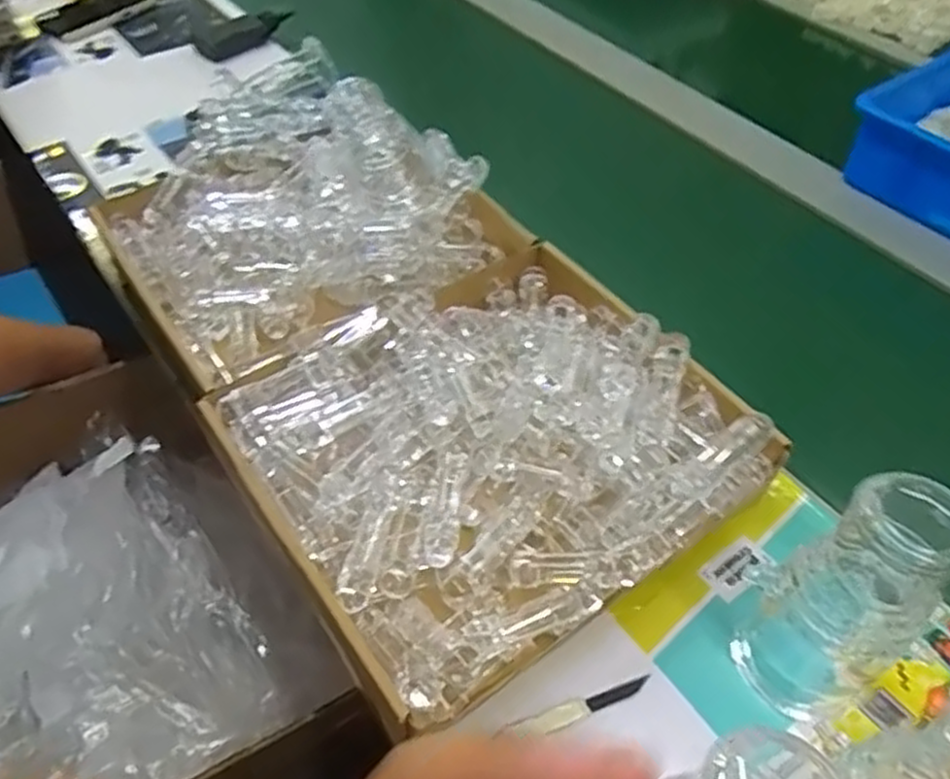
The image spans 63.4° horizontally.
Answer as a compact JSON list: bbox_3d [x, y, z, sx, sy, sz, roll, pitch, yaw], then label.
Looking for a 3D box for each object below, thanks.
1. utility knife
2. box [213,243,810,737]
[{"bbox_3d":[0.062,0.190,0.459,0.106,0.010,0.014,-17,53,-16],"label":"utility knife"},{"bbox_3d":[0.016,0.034,0.542,0.321,0.065,0.272,-28,56,-23],"label":"box"}]

